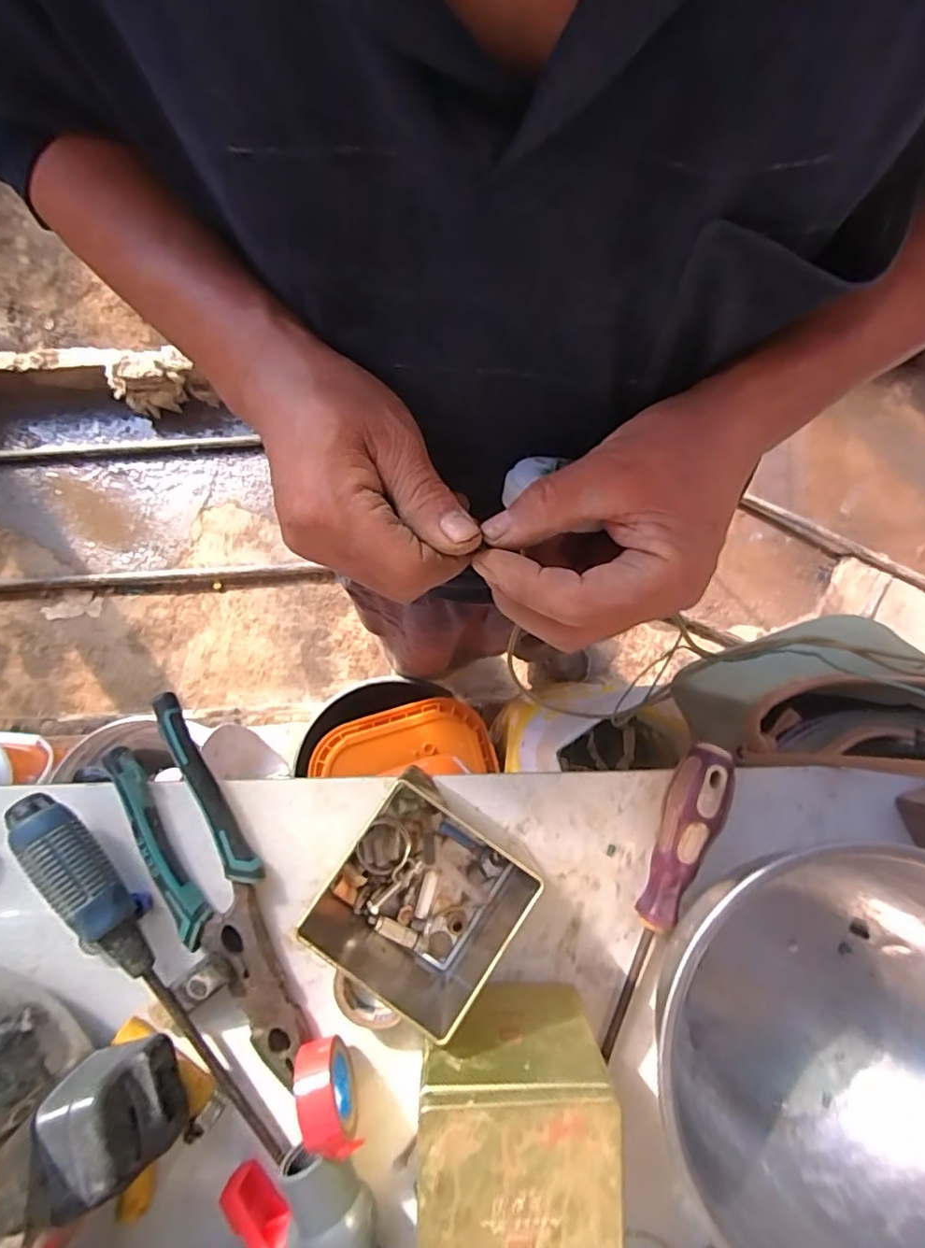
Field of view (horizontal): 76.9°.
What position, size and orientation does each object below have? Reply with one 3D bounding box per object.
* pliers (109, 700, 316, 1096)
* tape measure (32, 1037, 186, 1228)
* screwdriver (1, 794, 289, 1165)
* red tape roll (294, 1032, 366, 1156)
[{"bbox_3d":[-0.141,0.147,0.327,0.050,0.013,0.208,-26,84,-7],"label":"pliers"},{"bbox_3d":[-0.165,0.231,0.272,0.045,0.048,0.051,-24,79,-5],"label":"tape measure"},{"bbox_3d":[-0.169,0.190,0.315,0.034,0.027,0.232,-34,92,-10],"label":"screwdriver"},{"bbox_3d":[-0.068,0.246,0.307,0.024,0.048,0.051,-15,78,-3],"label":"red tape roll"}]

